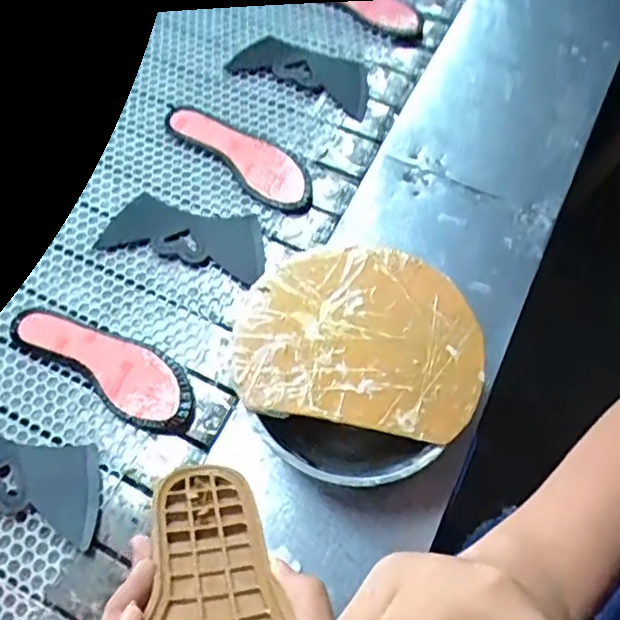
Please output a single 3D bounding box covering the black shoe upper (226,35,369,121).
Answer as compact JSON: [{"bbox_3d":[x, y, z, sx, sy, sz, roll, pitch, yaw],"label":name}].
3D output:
[{"bbox_3d":[-0.004,-0.354,0.896,0.199,0.030,0.101,19,65,9],"label":"black shoe upper"}]

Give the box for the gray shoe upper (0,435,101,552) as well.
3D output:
[{"bbox_3d":[-0.319,0.173,0.639,0.208,0.011,0.100,8,64,3],"label":"gray shoe upper"}]

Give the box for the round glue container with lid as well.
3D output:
[{"bbox_3d":[0.048,0.051,0.625,0.234,0.063,0.232,0,64,0],"label":"round glue container with lid"}]

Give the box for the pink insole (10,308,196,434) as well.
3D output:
[{"bbox_3d":[-0.235,0.060,0.692,0.240,0.017,0.082,23,66,11],"label":"pink insole"}]

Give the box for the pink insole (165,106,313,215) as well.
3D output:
[{"bbox_3d":[-0.091,-0.218,0.823,0.241,0.028,0.086,39,70,17],"label":"pink insole"}]

